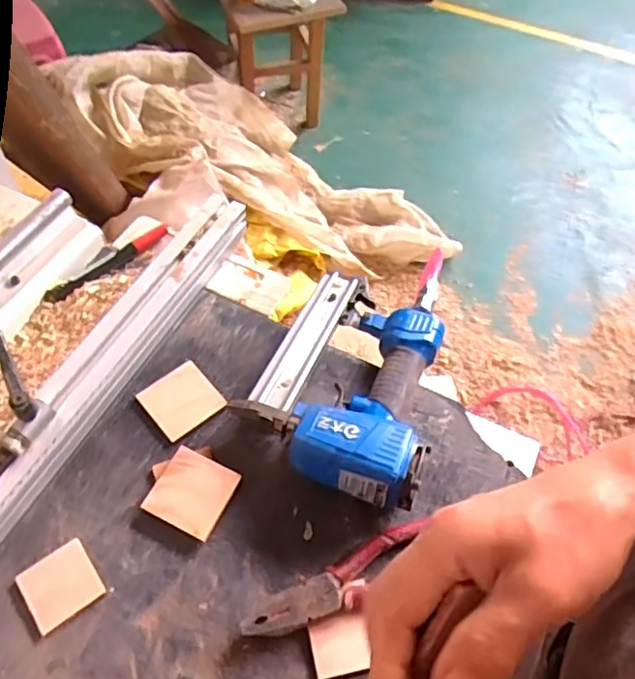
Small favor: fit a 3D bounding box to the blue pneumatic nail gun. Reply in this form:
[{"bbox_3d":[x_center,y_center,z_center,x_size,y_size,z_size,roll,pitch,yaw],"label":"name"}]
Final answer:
[{"bbox_3d":[0.035,0.023,0.561,0.159,0.061,0.236,18,56,9],"label":"blue pneumatic nail gun"}]

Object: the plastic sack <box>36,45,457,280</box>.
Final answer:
[{"bbox_3d":[-0.131,-0.456,1.622,1.093,0.167,0.437,22,52,-23],"label":"plastic sack"}]

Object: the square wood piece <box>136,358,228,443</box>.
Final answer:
[{"bbox_3d":[-0.124,0.054,0.557,0.060,0.011,0.056,-36,64,-24],"label":"square wood piece"}]

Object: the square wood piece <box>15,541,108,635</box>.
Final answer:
[{"bbox_3d":[-0.196,0.188,0.466,0.052,0.006,0.049,-31,63,-22],"label":"square wood piece"}]

